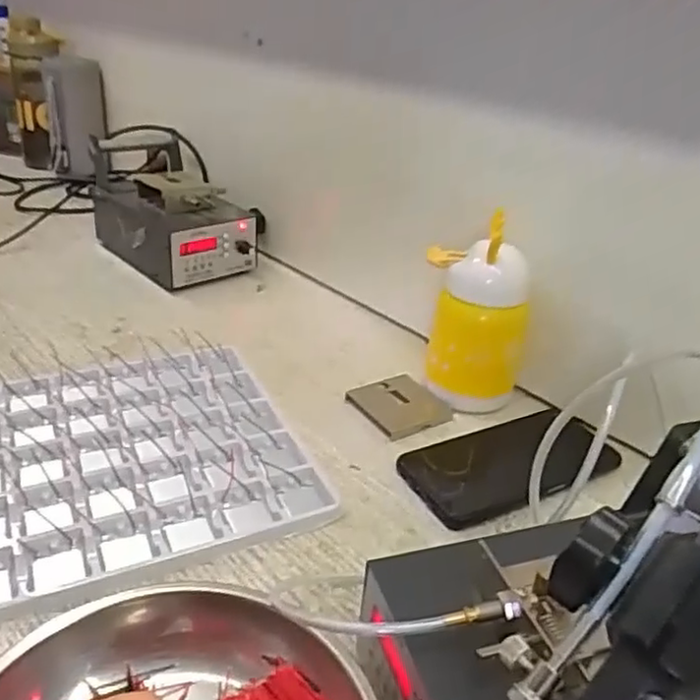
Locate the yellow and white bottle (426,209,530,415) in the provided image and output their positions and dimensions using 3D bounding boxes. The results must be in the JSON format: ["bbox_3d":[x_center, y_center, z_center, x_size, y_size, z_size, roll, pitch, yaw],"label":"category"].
[{"bbox_3d":[0.103,-0.025,0.551,0.067,0.147,0.071,-5,32,-17],"label":"yellow and white bottle"}]

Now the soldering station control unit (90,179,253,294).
[{"bbox_3d":[-0.211,-0.150,0.790,0.197,0.085,0.118,29,38,35],"label":"soldering station control unit"}]

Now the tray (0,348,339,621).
[{"bbox_3d":[-0.194,0.079,0.460,0.307,0.012,0.229,-10,33,-24],"label":"tray"}]

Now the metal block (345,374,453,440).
[{"bbox_3d":[0.041,0.046,0.563,0.067,0.006,0.069,-13,35,-29],"label":"metal block"}]

